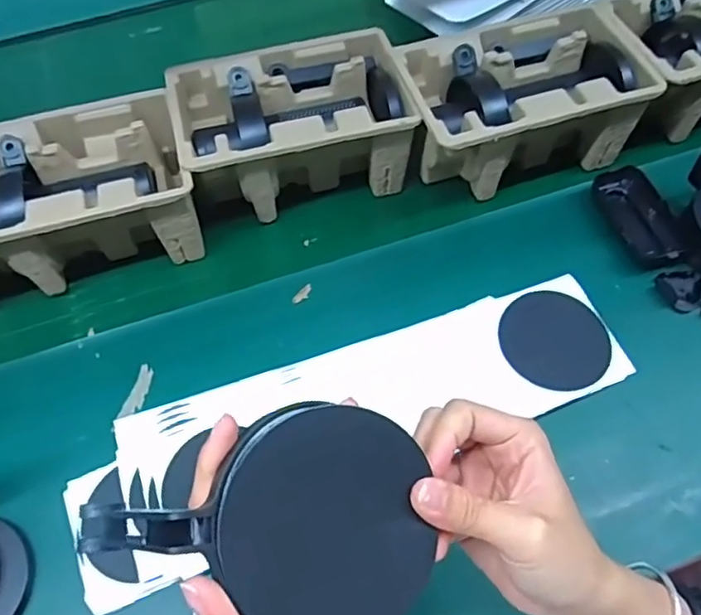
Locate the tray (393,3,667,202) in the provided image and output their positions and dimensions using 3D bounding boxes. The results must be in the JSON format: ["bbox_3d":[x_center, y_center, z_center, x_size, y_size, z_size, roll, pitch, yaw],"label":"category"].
[{"bbox_3d":[0.165,-0.201,0.606,0.224,0.101,0.146,-15,57,-9],"label":"tray"}]

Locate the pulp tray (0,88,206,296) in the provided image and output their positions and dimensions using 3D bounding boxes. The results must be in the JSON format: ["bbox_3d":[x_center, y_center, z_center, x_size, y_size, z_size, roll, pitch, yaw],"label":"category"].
[{"bbox_3d":[-0.269,-0.098,0.582,0.231,0.111,0.143,-16,57,-10],"label":"pulp tray"}]

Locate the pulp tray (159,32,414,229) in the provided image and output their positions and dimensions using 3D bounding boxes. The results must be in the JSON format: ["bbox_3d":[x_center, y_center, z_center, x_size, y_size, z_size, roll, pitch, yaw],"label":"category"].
[{"bbox_3d":[-0.059,-0.179,0.611,0.222,0.100,0.148,-13,56,-8],"label":"pulp tray"}]

